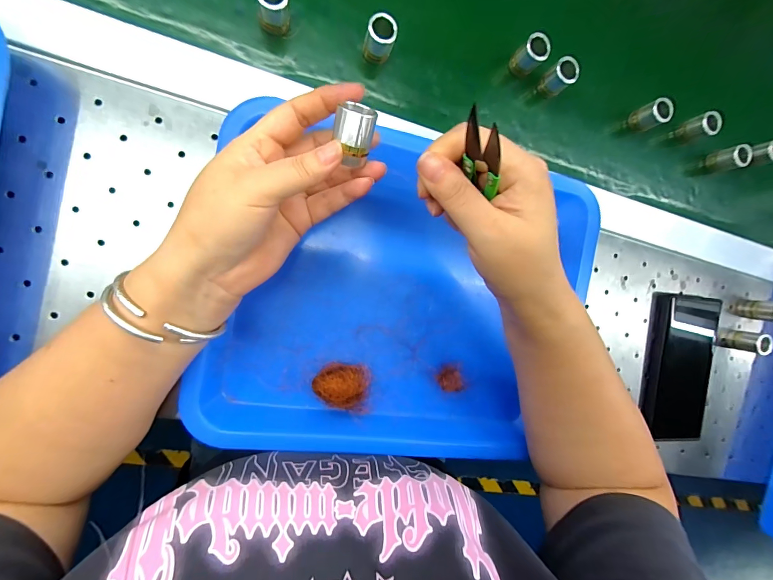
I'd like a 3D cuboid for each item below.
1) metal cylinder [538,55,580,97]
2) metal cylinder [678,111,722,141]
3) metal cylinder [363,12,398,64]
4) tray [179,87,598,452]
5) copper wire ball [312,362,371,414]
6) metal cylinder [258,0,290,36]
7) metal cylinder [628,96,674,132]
[{"bbox_3d":[0.163,-0.201,0.333,0.020,0.033,0.022,0,91,-8],"label":"metal cylinder"},{"bbox_3d":[0.336,-0.174,0.378,0.021,0.032,0.023,0,91,-8],"label":"metal cylinder"},{"bbox_3d":[-0.006,-0.206,0.290,0.023,0.037,0.018,4,91,-9],"label":"metal cylinder"},{"bbox_3d":[0.019,0.009,0.304,0.311,0.050,0.269,9,90,-9],"label":"tray"},{"bbox_3d":[-0.037,0.081,0.292,0.045,0.017,0.038,9,90,-9],"label":"copper wire ball"},{"bbox_3d":[-0.085,-0.215,0.266,0.020,0.033,0.022,22,88,-8],"label":"metal cylinder"},{"bbox_3d":[0.272,-0.179,0.361,0.020,0.030,0.024,-22,94,-7],"label":"metal cylinder"}]

